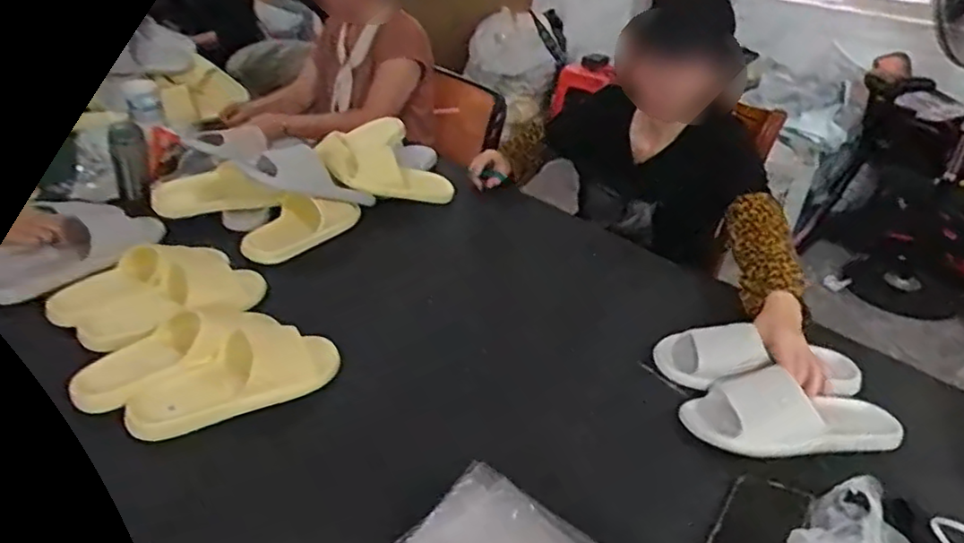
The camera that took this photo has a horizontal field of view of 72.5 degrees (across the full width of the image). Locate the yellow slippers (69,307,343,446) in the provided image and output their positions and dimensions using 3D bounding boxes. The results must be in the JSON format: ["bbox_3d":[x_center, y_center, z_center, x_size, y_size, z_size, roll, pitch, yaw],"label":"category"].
[{"bbox_3d":[-0.330,0.107,0.801,0.289,0.053,0.175,-14,36,-28],"label":"yellow slippers"}]

